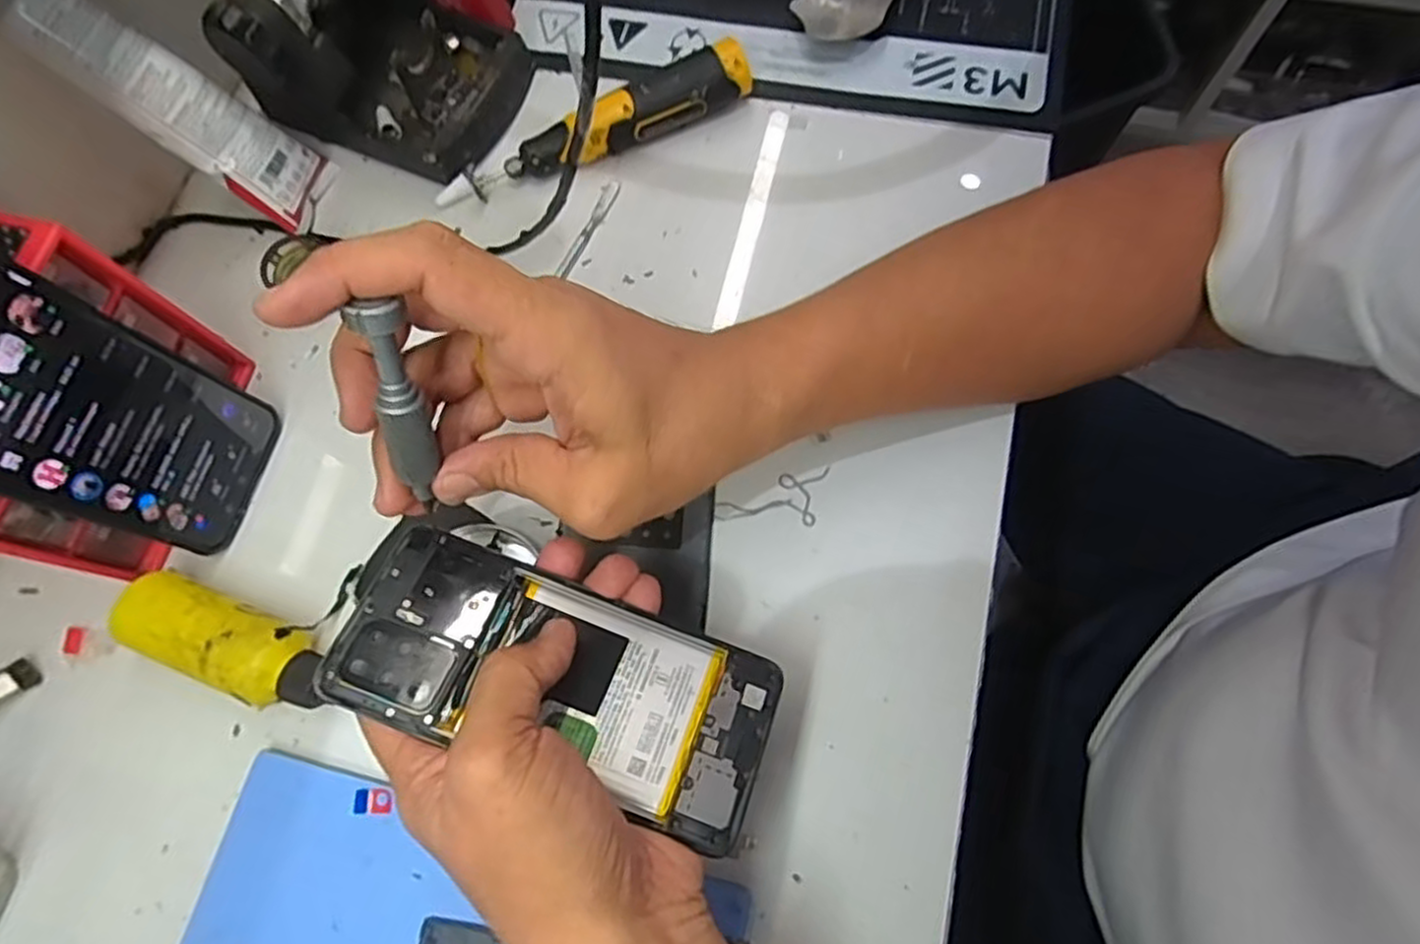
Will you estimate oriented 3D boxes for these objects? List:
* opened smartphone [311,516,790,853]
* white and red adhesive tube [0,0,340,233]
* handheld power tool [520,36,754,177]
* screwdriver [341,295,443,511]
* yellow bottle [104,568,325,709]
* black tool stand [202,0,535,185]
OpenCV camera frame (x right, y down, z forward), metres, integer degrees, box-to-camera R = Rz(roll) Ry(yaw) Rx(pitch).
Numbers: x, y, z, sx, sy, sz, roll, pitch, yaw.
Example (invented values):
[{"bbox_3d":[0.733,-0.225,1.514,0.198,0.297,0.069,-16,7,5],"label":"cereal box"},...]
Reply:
[{"bbox_3d":[-0.055,0.075,0.276,0.157,0.004,0.069,21,57,3],"label":"opened smartphone"},{"bbox_3d":[-0.264,-0.183,0.378,0.022,0.140,0.048,-1,67,38],"label":"white and red adhesive tube"},{"bbox_3d":[-0.040,-0.199,0.418,0.131,0.030,0.024,-29,72,-6],"label":"handheld power tool"},{"bbox_3d":[-0.101,-0.018,0.245,0.013,0.089,0.011,18,49,7],"label":"screwdriver"},{"bbox_3d":[-0.215,0.077,0.337,0.096,0.040,0.034,20,74,10],"label":"yellow bottle"},{"bbox_3d":[-0.175,-0.235,0.403,0.122,0.090,0.115,15,73,8],"label":"black tool stand"}]

